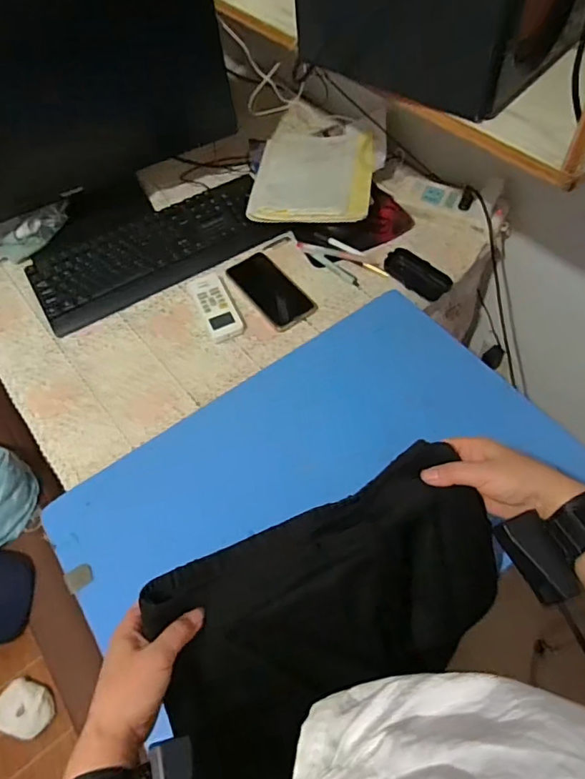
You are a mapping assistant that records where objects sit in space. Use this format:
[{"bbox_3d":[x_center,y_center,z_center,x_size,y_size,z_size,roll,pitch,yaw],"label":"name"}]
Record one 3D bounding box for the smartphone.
[{"bbox_3d":[-0.038,-0.163,0.855,0.077,0.007,0.165,-33,60,-15],"label":"smartphone"}]

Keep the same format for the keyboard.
[{"bbox_3d":[-0.231,-0.239,0.906,0.420,0.034,0.149,-28,59,-13],"label":"keyboard"}]

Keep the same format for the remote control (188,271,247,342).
[{"bbox_3d":[-0.124,-0.138,0.844,0.055,0.014,0.143,-22,58,-9],"label":"remote control"}]

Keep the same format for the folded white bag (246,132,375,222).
[{"bbox_3d":[0.038,-0.386,0.938,0.206,0.013,0.282,4,51,8],"label":"folded white bag"}]

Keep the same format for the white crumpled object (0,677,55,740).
[{"bbox_3d":[-0.431,0.517,0.848,0.102,0.039,0.077,13,59,13],"label":"white crumpled object"}]

